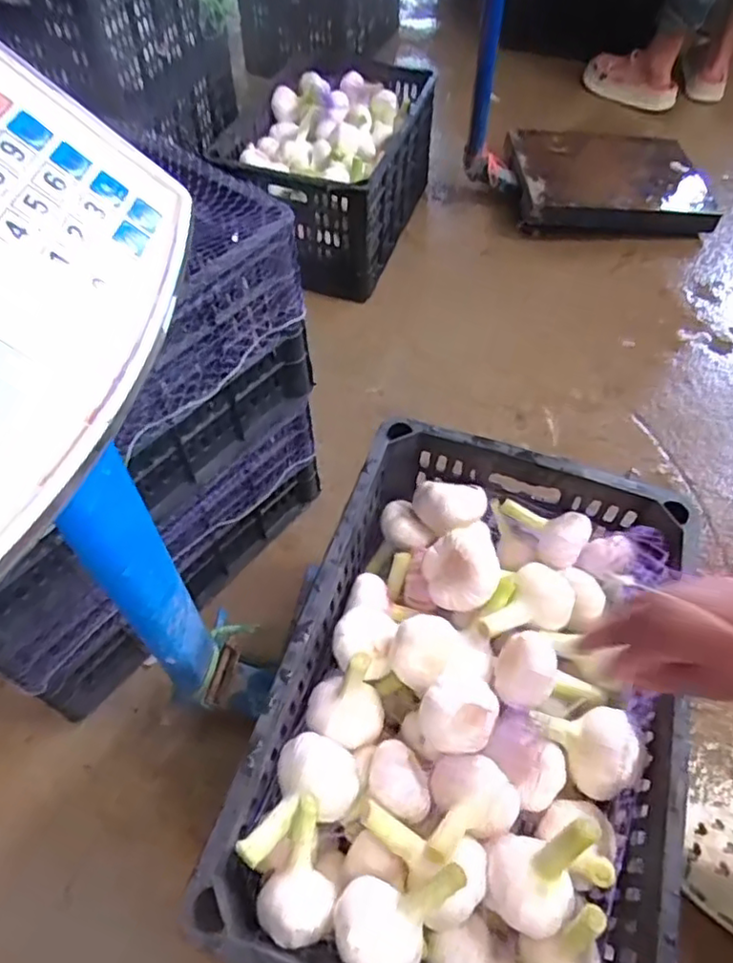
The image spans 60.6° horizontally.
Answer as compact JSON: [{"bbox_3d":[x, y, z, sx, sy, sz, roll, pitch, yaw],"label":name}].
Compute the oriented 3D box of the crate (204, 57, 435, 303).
[{"bbox_3d":[-0.076,-0.647,1.287,0.320,0.231,0.482,16,57,9],"label":"crate"}]

